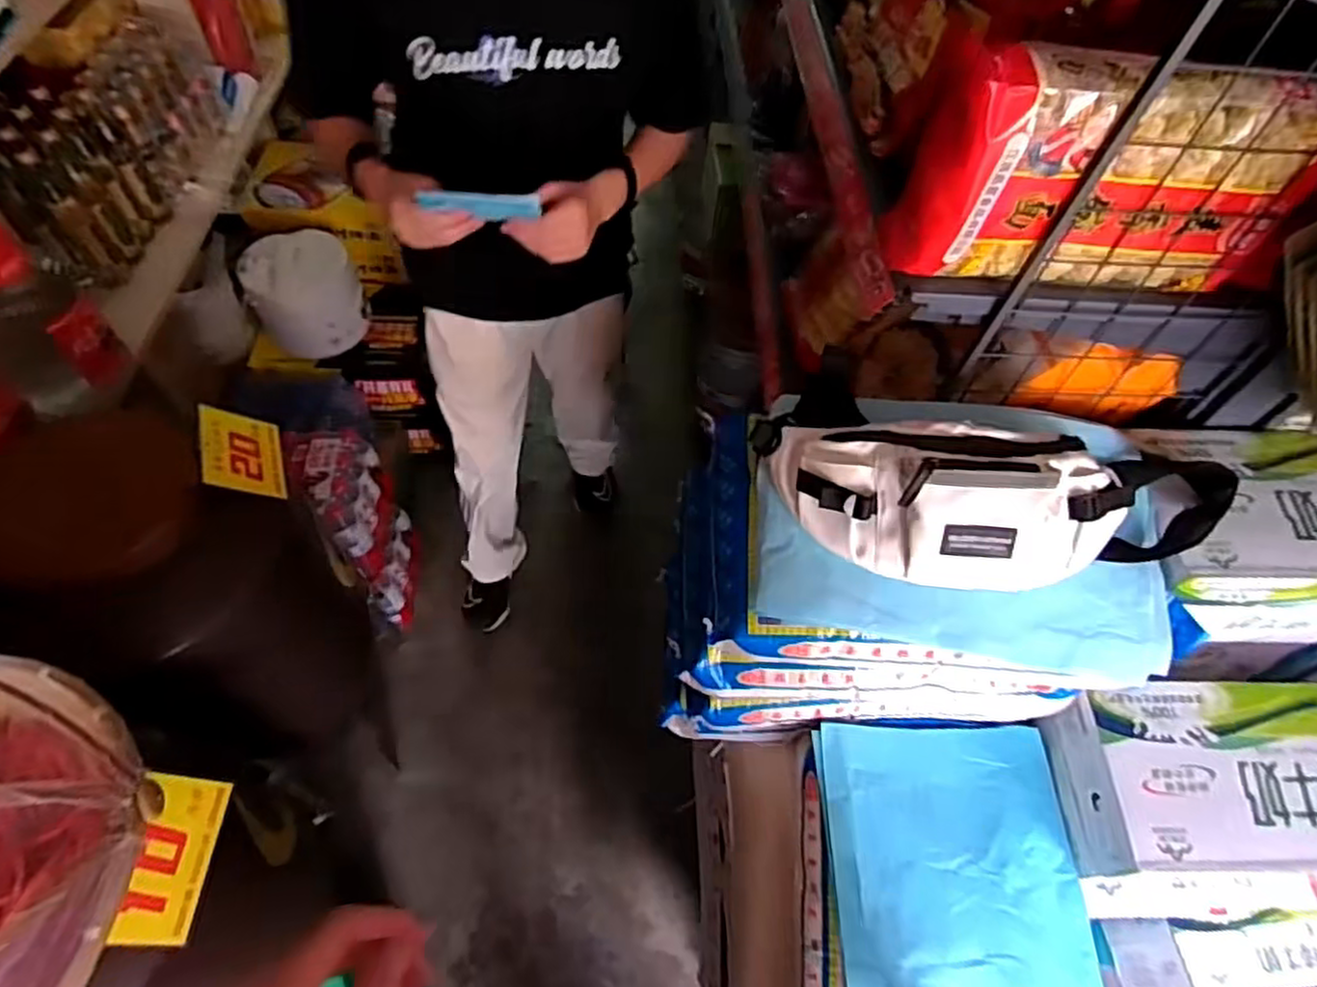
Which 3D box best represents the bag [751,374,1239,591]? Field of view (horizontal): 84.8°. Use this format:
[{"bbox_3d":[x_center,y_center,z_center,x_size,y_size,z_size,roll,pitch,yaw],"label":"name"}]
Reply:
[{"bbox_3d":[0.330,-0.011,0.678,0.452,0.100,0.195,9,56,1],"label":"bag"}]

